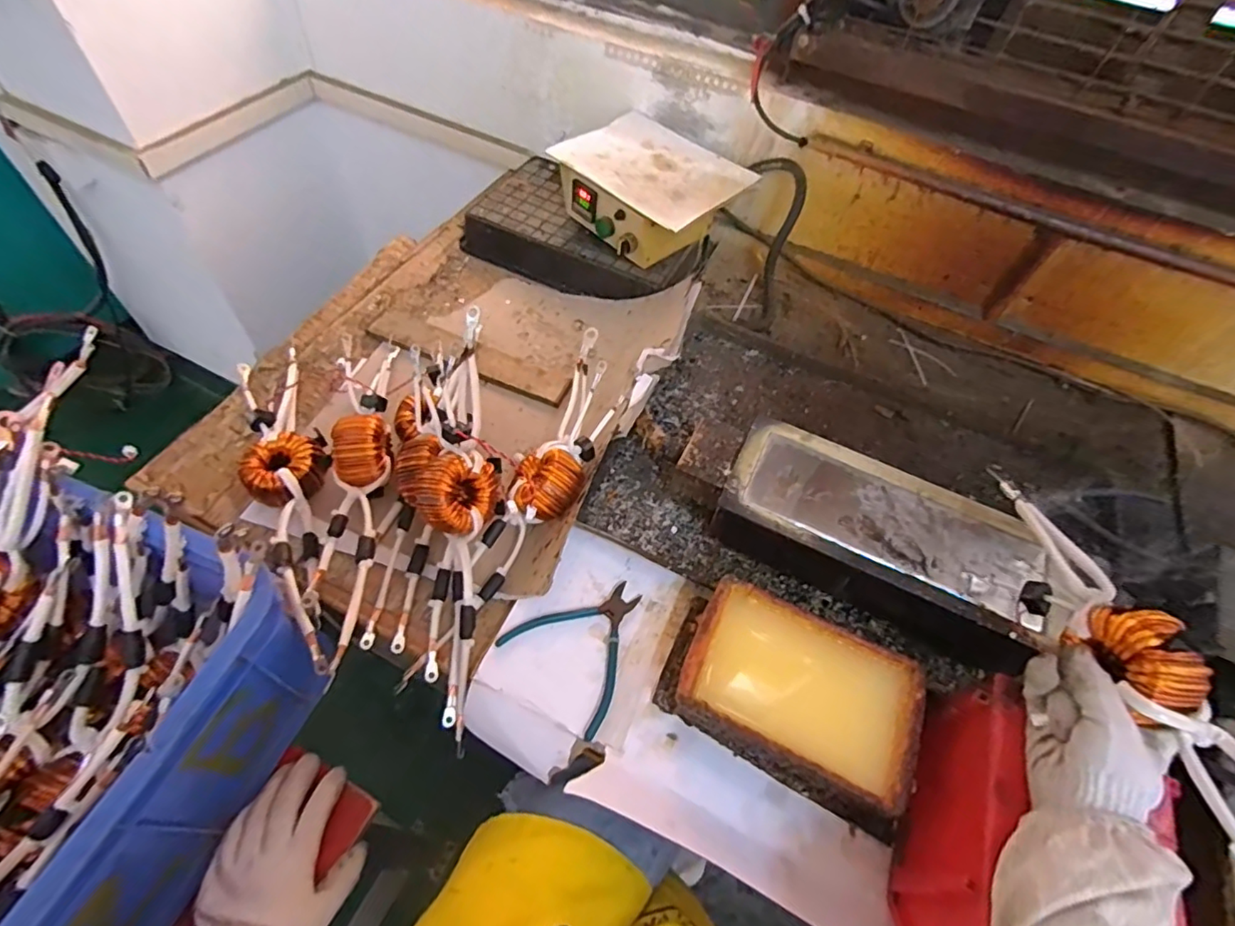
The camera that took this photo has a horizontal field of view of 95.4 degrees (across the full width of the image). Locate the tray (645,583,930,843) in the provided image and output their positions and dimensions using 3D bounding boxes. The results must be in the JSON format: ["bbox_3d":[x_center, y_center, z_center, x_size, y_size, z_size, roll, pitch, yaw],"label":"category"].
[{"bbox_3d":[0.163,0.214,0.522,0.230,0.068,0.137,25,57,11],"label":"tray"}]

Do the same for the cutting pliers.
[{"bbox_3d":[-0.025,0.177,0.562,0.133,0.006,0.126,-38,67,-27],"label":"cutting pliers"}]

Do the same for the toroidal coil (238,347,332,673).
[{"bbox_3d":[-0.361,0.032,0.628,0.088,0.058,0.435,-22,61,-20],"label":"toroidal coil"}]

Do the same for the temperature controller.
[{"bbox_3d":[0.048,-0.407,0.849,0.239,0.091,0.193,41,61,20],"label":"temperature controller"}]

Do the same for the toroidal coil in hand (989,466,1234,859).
[{"bbox_3d":[0.391,0.175,0.400,0.060,0.091,0.429,0,44,-5],"label":"toroidal coil in hand"}]

